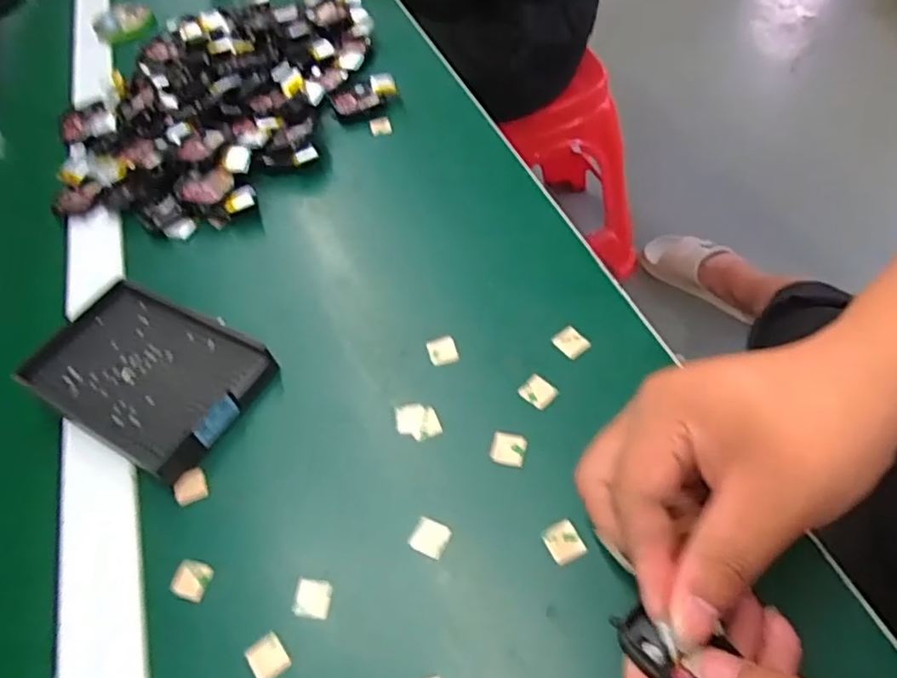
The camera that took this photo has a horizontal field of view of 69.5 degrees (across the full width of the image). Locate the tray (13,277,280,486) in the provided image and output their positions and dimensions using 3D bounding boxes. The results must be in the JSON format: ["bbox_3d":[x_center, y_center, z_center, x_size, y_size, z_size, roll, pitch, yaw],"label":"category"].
[{"bbox_3d":[-0.185,0.018,0.391,0.145,0.018,0.093,21,60,25],"label":"tray"}]

